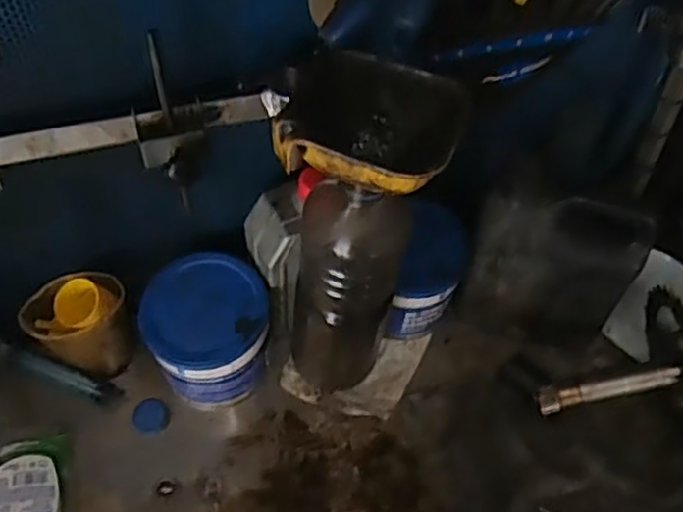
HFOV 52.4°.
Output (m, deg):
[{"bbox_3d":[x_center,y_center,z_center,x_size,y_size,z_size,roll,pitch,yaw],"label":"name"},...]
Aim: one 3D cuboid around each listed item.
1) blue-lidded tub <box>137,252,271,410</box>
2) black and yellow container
[{"bbox_3d":[-0.114,0.069,0.604,0.099,0.107,0.096,1,55,-1],"label":"blue-lidded tub"},{"bbox_3d":[0.016,-0.070,0.409,0.108,0.051,0.094,10,55,6],"label":"black and yellow container"}]

